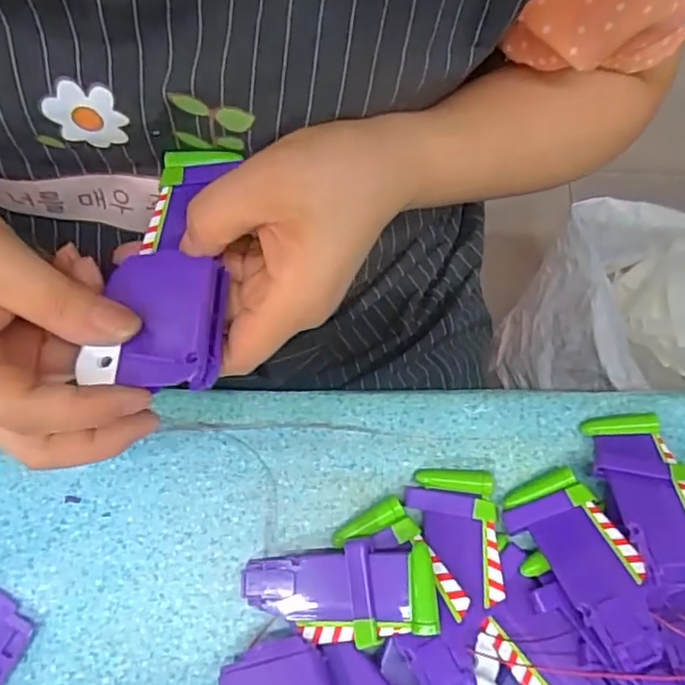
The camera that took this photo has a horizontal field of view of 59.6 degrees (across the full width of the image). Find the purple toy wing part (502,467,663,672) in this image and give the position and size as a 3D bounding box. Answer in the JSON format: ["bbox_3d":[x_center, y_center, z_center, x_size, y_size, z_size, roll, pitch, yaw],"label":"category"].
[{"bbox_3d":[0.111,0.100,0.274,0.041,0.014,0.091,-15,42,-8],"label":"purple toy wing part"}]

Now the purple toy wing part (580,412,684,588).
[{"bbox_3d":[0.149,0.074,0.286,0.037,0.015,0.094,-1,46,-3],"label":"purple toy wing part"}]

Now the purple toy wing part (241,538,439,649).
[{"bbox_3d":[-0.003,0.115,0.276,0.091,0.007,0.042,-5,69,16],"label":"purple toy wing part"}]

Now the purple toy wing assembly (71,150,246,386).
[{"bbox_3d":[-0.078,-0.034,0.257,0.053,0.013,0.120,-2,59,-4],"label":"purple toy wing assembly"}]

